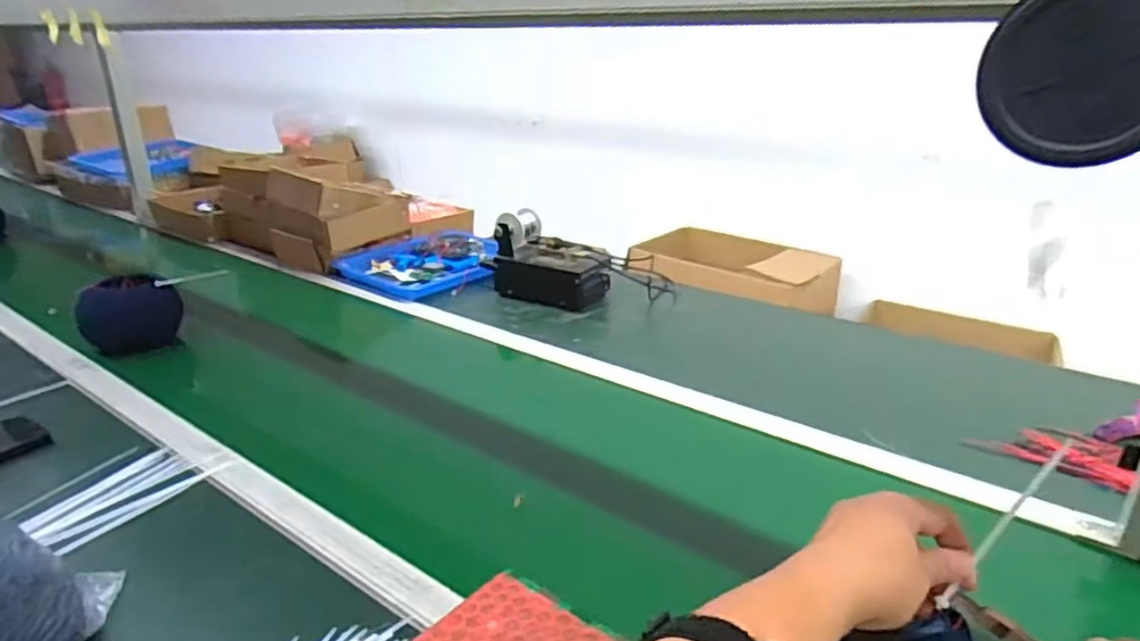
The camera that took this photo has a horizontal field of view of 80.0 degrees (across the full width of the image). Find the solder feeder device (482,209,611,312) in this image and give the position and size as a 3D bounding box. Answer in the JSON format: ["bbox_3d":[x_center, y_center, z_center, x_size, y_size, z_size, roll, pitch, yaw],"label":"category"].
[{"bbox_3d":[-0.035,-0.110,1.215,0.197,0.129,0.107,15,27,31],"label":"solder feeder device"}]

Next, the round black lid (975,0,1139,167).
[{"bbox_3d":[0.171,-0.084,0.226,0.060,0.058,0.006,17,28,34],"label":"round black lid"}]

